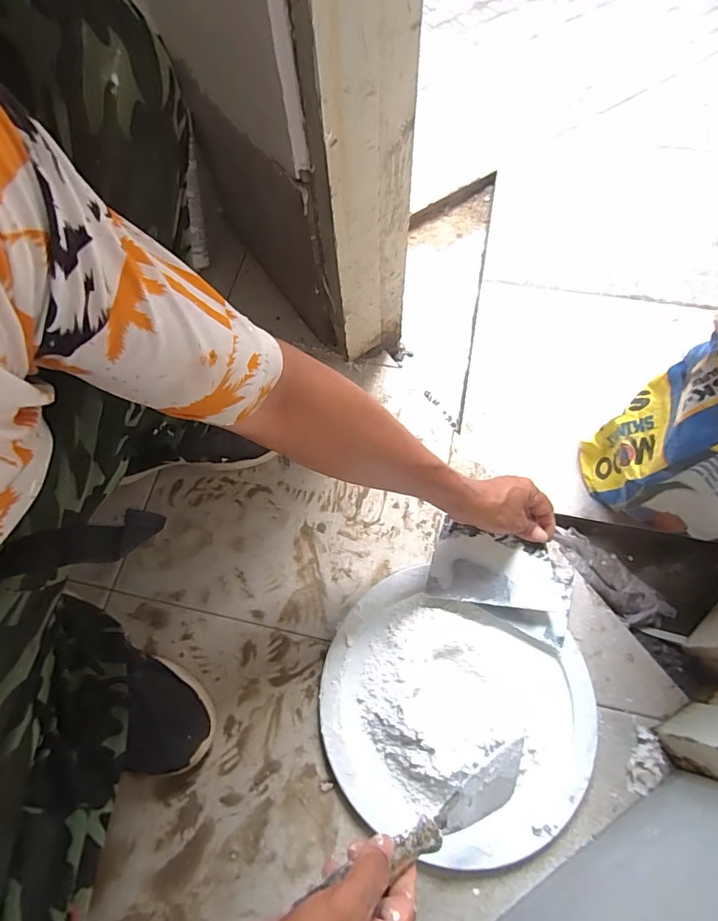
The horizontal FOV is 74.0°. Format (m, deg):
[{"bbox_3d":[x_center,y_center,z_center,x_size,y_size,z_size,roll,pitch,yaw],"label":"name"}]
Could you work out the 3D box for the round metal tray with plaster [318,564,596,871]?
[{"bbox_3d":[0.098,0.279,0.514,0.293,0.044,0.279,21,68,11],"label":"round metal tray with plaster"}]

